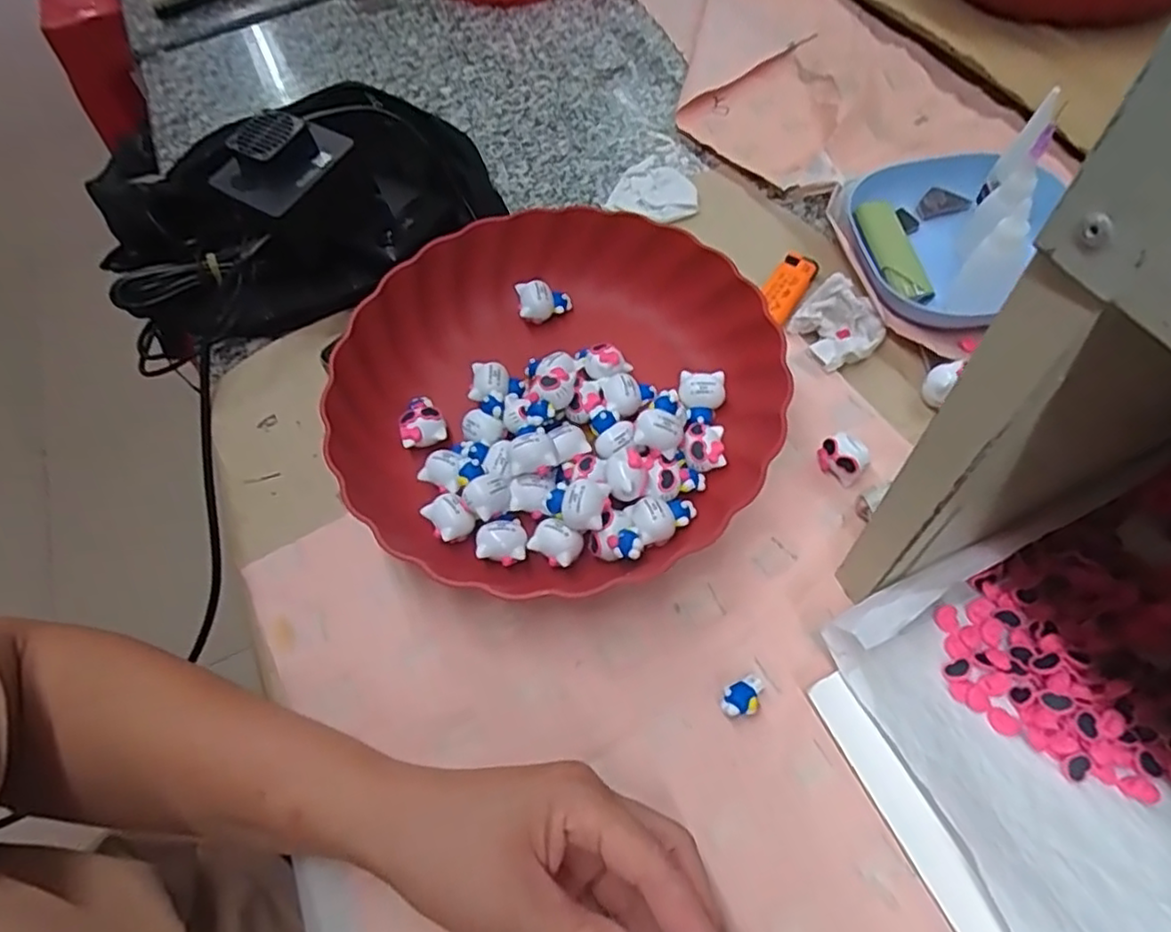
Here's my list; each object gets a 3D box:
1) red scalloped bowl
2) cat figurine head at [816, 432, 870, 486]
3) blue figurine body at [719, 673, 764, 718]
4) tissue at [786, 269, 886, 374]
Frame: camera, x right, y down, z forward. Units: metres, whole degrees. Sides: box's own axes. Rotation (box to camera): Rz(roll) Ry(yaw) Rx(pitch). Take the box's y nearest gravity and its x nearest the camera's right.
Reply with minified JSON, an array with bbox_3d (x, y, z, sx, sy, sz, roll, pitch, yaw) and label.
[{"bbox_3d":[-0.018,-0.053,0.385,0.237,0.045,0.232,-4,59,3],"label":"red scalloped bowl"},{"bbox_3d":[0.141,-0.005,0.362,0.022,0.020,0.024,-2,60,4],"label":"cat figurine head"},{"bbox_3d":[0.073,0.107,0.309,0.021,0.010,0.015,-23,60,-8],"label":"blue figurine body"},{"bbox_3d":[0.155,-0.089,0.403,0.054,0.021,0.045,-33,62,-13],"label":"tissue"}]

